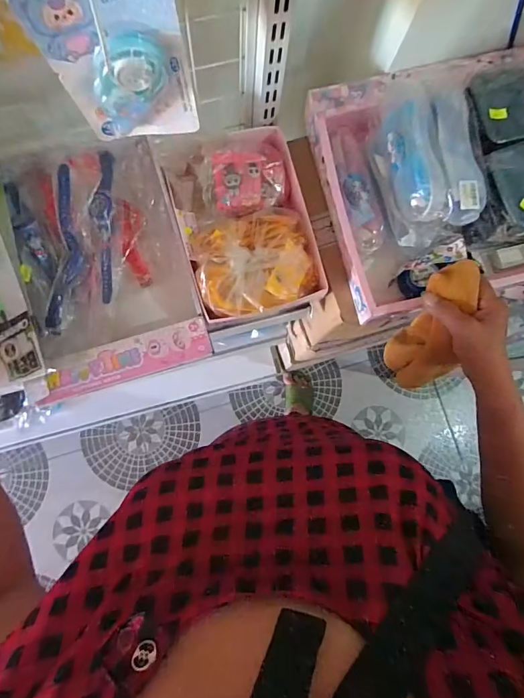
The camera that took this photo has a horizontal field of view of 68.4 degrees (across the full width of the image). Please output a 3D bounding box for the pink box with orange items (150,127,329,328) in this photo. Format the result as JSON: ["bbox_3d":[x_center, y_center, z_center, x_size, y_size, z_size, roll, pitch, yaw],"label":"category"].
[{"bbox_3d":[-0.021,-0.165,0.511,0.172,0.059,0.253,-16,84,-6],"label":"pink box with orange items"}]

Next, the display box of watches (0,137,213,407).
[{"bbox_3d":[-0.208,-0.117,0.508,0.218,0.070,0.330,-15,84,-6],"label":"display box of watches"}]

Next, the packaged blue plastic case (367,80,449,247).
[{"bbox_3d":[0.182,-0.232,0.482,0.061,0.071,0.202,-8,84,-5],"label":"packaged blue plastic case"}]

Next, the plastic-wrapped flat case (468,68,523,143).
[{"bbox_3d":[0.301,-0.297,0.468,0.079,0.012,0.093,-8,84,-5],"label":"plastic-wrapped flat case"}]

